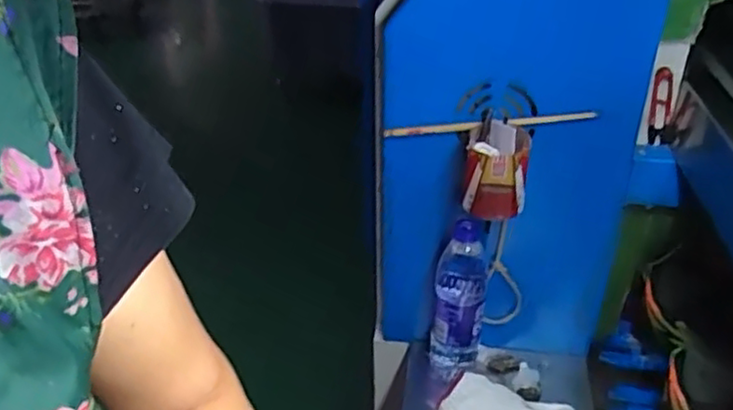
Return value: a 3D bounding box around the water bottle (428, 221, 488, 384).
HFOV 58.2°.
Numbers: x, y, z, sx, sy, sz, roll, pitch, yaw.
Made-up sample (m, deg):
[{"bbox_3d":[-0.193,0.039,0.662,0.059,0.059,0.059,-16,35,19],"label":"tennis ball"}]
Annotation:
[{"bbox_3d":[0.114,0.125,0.823,0.069,0.220,0.054,0,33,6],"label":"water bottle"}]

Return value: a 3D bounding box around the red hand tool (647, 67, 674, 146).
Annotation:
[{"bbox_3d":[0.329,-0.109,0.735,0.024,0.093,0.008,0,33,5],"label":"red hand tool"}]

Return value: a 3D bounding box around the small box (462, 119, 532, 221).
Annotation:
[{"bbox_3d":[0.142,-0.038,0.724,0.065,0.091,0.066,4,33,12],"label":"small box"}]

